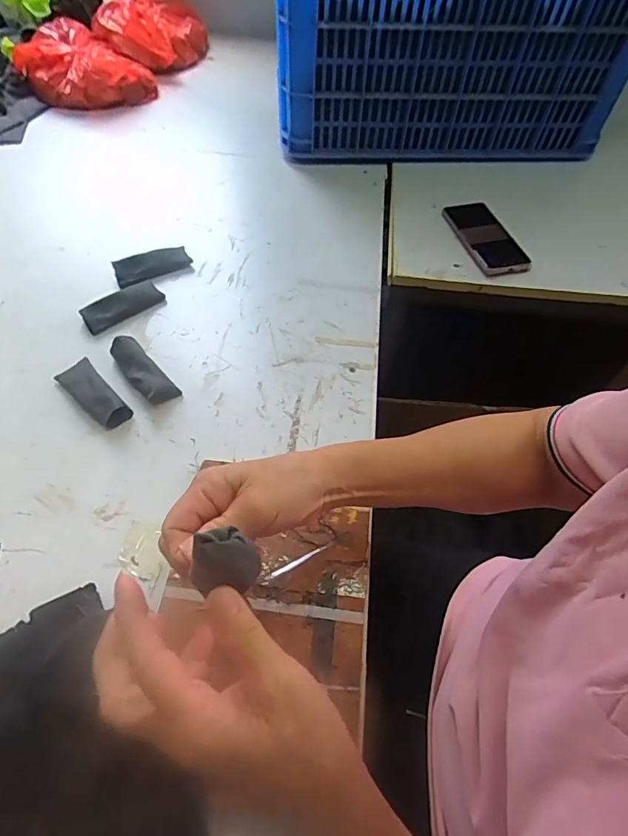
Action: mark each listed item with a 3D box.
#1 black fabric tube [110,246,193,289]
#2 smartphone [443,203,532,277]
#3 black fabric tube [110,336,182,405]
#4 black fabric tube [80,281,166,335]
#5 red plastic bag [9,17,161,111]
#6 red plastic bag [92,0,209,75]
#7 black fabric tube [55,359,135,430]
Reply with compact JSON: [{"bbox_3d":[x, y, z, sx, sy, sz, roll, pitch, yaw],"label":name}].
[{"bbox_3d":[-0.228,-0.219,0.655,0.105,0.018,0.038,-29,62,-19],"label":"black fabric tube"},{"bbox_3d":[0.254,-0.269,0.691,0.072,0.011,0.152,-15,60,-5],"label":"smartphone"},{"bbox_3d":[-0.203,-0.056,0.546,0.038,0.024,0.104,-38,66,-23],"label":"black fabric tube"},{"bbox_3d":[-0.250,-0.149,0.609,0.103,0.015,0.042,-38,66,-23],"label":"black fabric tube"},{"bbox_3d":[-0.459,-0.702,0.931,0.233,0.078,0.192,35,62,19],"label":"red plastic bag"},{"bbox_3d":[-0.348,-0.831,0.986,0.185,0.111,0.192,22,59,12],"label":"red plastic bag"},{"bbox_3d":[-0.254,-0.030,0.531,0.039,0.018,0.105,-39,66,-24],"label":"black fabric tube"}]

